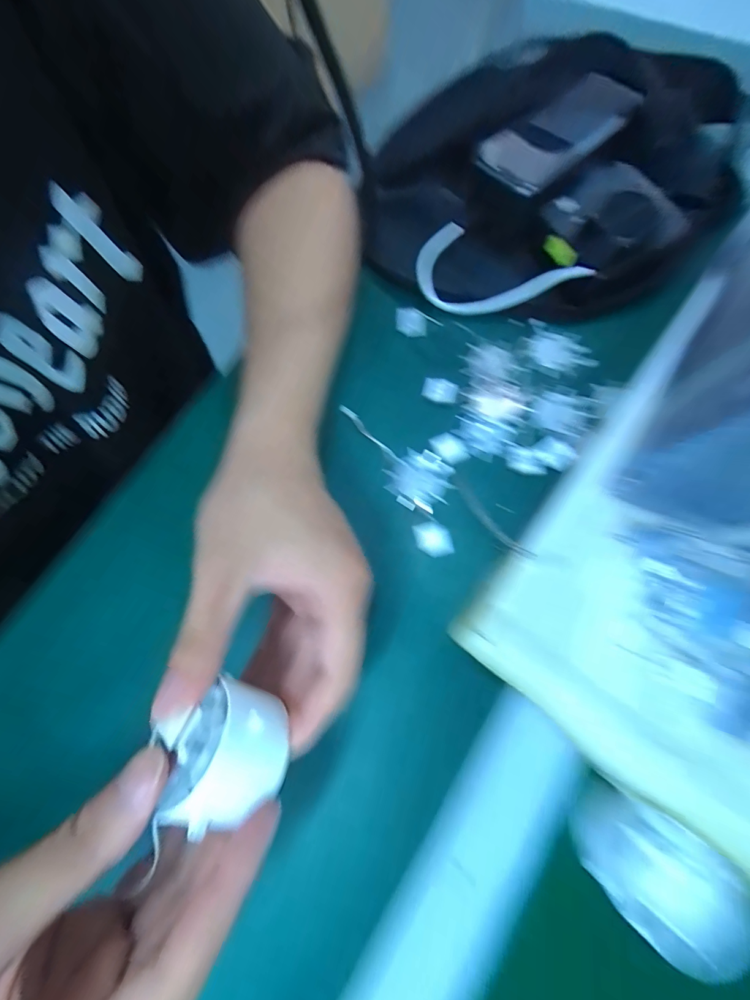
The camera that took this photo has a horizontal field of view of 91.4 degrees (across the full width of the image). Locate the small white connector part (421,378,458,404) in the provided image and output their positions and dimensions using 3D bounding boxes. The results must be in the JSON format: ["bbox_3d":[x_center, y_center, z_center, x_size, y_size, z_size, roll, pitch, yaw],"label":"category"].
[{"bbox_3d":[0.047,-0.080,0.267,0.025,0.004,0.016,13,75,8],"label":"small white connector part"}]

